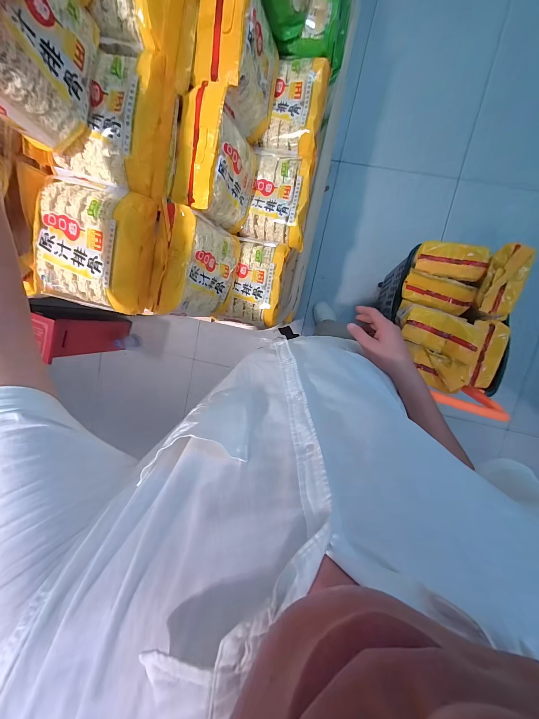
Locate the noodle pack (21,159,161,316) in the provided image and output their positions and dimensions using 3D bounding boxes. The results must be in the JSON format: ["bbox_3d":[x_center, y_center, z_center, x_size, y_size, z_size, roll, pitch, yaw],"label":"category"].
[{"bbox_3d":[-0.307,-0.198,0.492,0.190,0.106,0.197,13,98,5],"label":"noodle pack"}]

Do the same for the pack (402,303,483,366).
[{"bbox_3d":[0.467,-0.072,0.739,0.195,0.056,0.104,23,99,3],"label":"pack"}]

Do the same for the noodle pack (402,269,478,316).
[{"bbox_3d":[0.526,-0.212,0.866,0.195,0.050,0.092,26,100,18],"label":"noodle pack"}]

